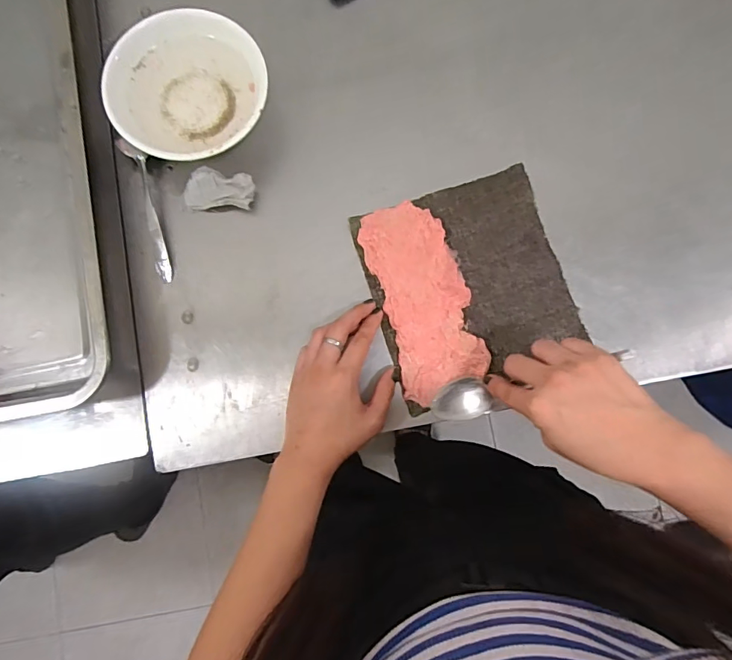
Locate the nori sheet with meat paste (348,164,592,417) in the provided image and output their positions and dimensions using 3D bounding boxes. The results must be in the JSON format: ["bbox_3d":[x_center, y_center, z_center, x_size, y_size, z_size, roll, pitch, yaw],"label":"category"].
[{"bbox_3d":[0.096,-0.047,0.427,0.178,0.015,0.184,-19,83,-2],"label":"nori sheet with meat paste"}]

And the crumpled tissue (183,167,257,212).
[{"bbox_3d":[-0.141,-0.136,0.432,0.067,0.016,0.041,6,83,1],"label":"crumpled tissue"}]

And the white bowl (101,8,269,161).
[{"bbox_3d":[-0.162,-0.220,0.429,0.143,0.056,0.137,-40,84,-4],"label":"white bowl"}]

